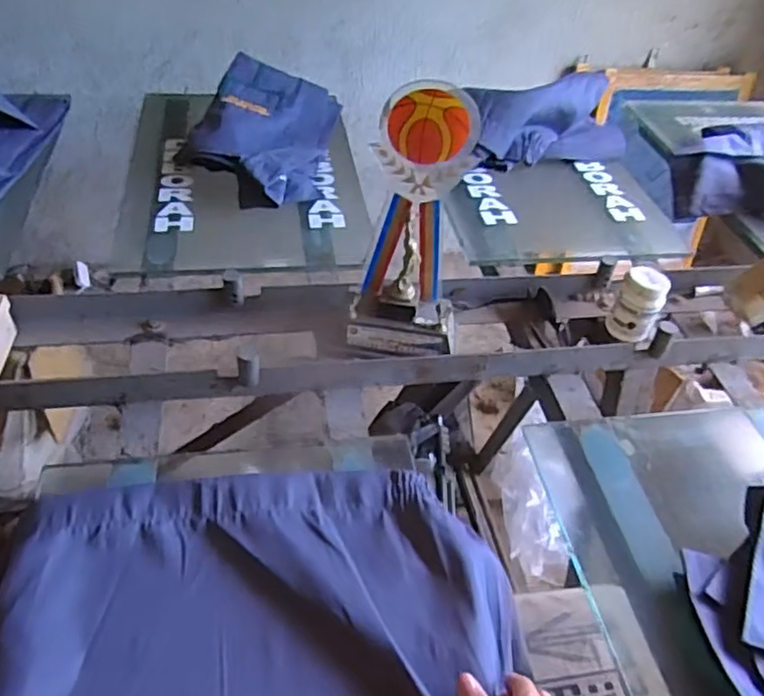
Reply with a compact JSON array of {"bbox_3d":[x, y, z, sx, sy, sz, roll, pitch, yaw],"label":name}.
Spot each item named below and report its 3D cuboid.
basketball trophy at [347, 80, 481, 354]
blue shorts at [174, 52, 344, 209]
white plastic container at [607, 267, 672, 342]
[{"bbox_3d":[0.034,-0.133,0.774,0.135,0.327,0.083,10,44,4],"label":"basketball trophy"},{"bbox_3d":[-0.228,-0.418,1.218,0.266,0.081,0.476,5,44,-1],"label":"blue shorts"},{"bbox_3d":[0.364,-0.055,0.918,0.069,0.103,0.068,26,47,19],"label":"white plastic container"}]

